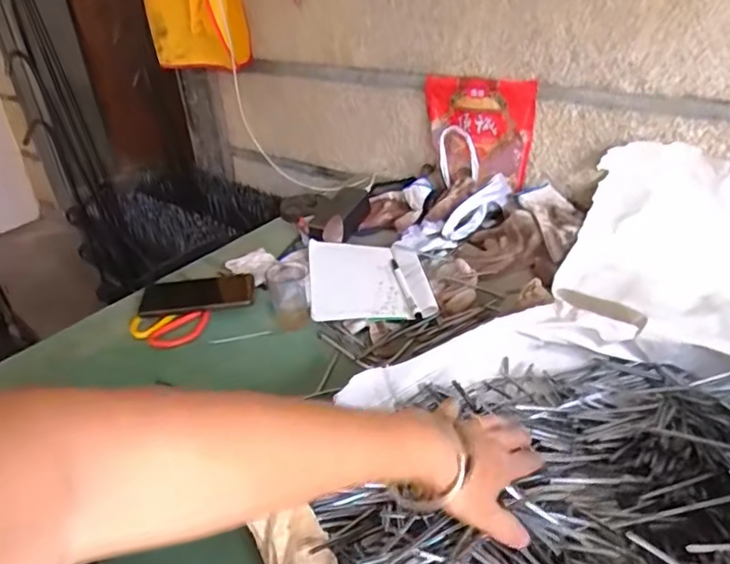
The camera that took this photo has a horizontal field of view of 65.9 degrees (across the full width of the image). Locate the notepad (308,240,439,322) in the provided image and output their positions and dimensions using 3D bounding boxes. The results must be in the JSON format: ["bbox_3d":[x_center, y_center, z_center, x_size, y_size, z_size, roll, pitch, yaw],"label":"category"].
[{"bbox_3d":[0.004,-0.008,0.836,0.167,0.025,0.204,-5,32,-3],"label":"notepad"}]

